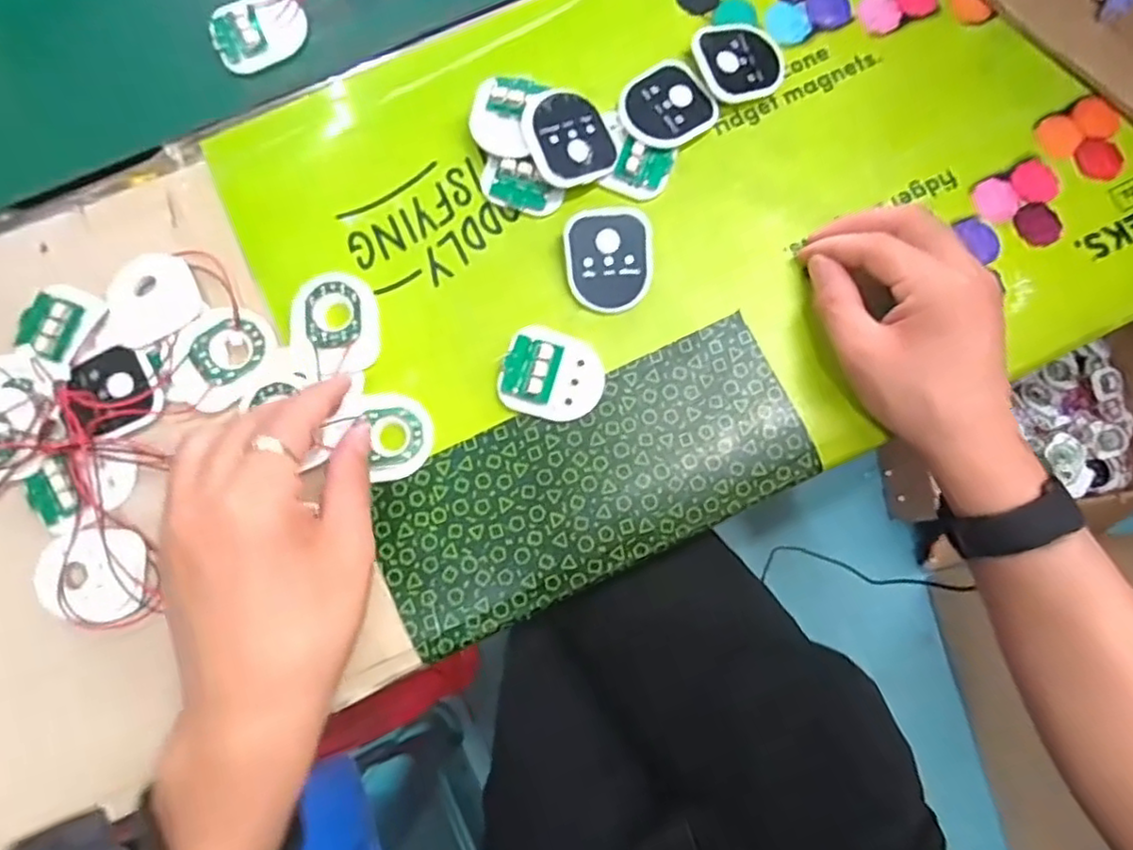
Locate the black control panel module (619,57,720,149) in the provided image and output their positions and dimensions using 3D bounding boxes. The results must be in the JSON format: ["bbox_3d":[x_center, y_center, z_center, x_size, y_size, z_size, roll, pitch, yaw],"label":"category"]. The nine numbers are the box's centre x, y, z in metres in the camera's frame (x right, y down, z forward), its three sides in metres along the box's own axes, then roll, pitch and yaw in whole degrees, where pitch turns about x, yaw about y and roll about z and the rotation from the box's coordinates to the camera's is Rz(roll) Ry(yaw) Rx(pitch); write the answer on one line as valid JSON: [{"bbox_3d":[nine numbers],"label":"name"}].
[{"bbox_3d":[0.058,-0.189,0.388,0.054,0.015,0.050,-37,81,-7],"label":"black control panel module"}]

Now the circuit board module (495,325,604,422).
[{"bbox_3d":[-0.008,-0.028,0.369,0.057,0.012,0.049,18,79,3],"label":"circuit board module"}]

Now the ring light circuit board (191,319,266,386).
[{"bbox_3d":[-0.187,-0.041,0.361,0.037,0.004,0.030,-34,93,-11],"label":"ring light circuit board"}]

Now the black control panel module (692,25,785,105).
[{"bbox_3d":[0.106,-0.220,0.393,0.056,0.006,0.046,-20,92,-15],"label":"black control panel module"}]

